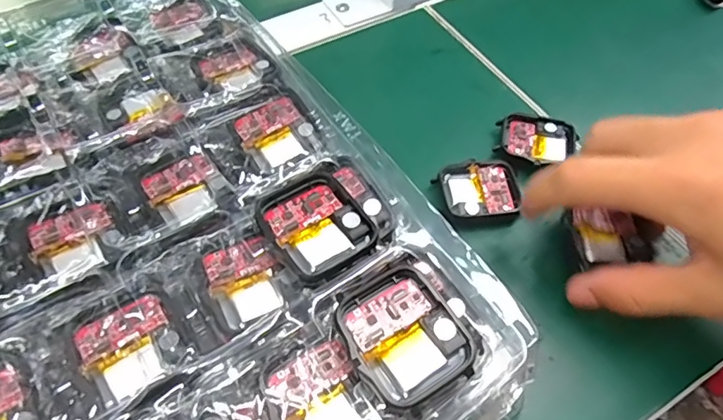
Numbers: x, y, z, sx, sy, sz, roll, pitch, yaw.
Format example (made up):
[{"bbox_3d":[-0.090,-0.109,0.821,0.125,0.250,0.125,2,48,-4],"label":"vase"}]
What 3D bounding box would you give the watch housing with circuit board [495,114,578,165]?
[{"bbox_3d":[0.105,-0.040,0.305,0.046,0.010,0.035,11,56,7],"label":"watch housing with circuit board"}]

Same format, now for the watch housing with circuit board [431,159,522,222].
[{"bbox_3d":[0.067,-0.011,0.282,0.044,0.006,0.038,-7,56,-6],"label":"watch housing with circuit board"}]

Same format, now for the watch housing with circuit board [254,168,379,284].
[{"bbox_3d":[-0.019,0.008,0.205,0.037,0.015,0.043,-31,61,-20],"label":"watch housing with circuit board"}]

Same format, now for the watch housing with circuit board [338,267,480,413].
[{"bbox_3d":[0.014,0.044,0.176,0.038,0.007,0.042,-25,59,-17],"label":"watch housing with circuit board"}]

